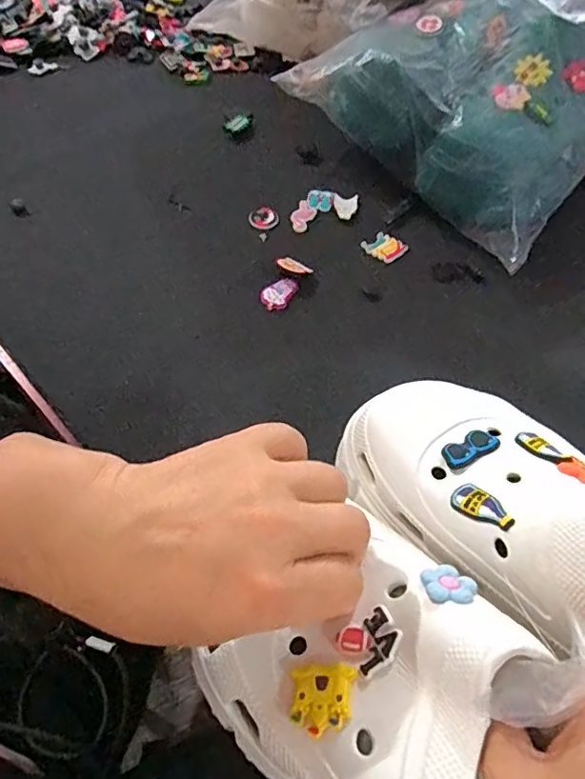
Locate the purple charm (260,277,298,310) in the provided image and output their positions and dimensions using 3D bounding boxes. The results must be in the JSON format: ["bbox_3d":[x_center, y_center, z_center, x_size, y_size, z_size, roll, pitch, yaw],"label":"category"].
[{"bbox_3d":[-0.009,-0.076,0.439,0.033,0.005,0.022,-34,64,-21],"label":"purple charm"}]

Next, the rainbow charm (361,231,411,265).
[{"bbox_3d":[0.078,-0.123,0.473,0.035,0.005,0.027,35,62,19],"label":"rainbow charm"}]

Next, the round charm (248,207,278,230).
[{"bbox_3d":[-0.025,-0.151,0.487,0.025,0.006,0.022,-26,61,-17],"label":"round charm"}]

